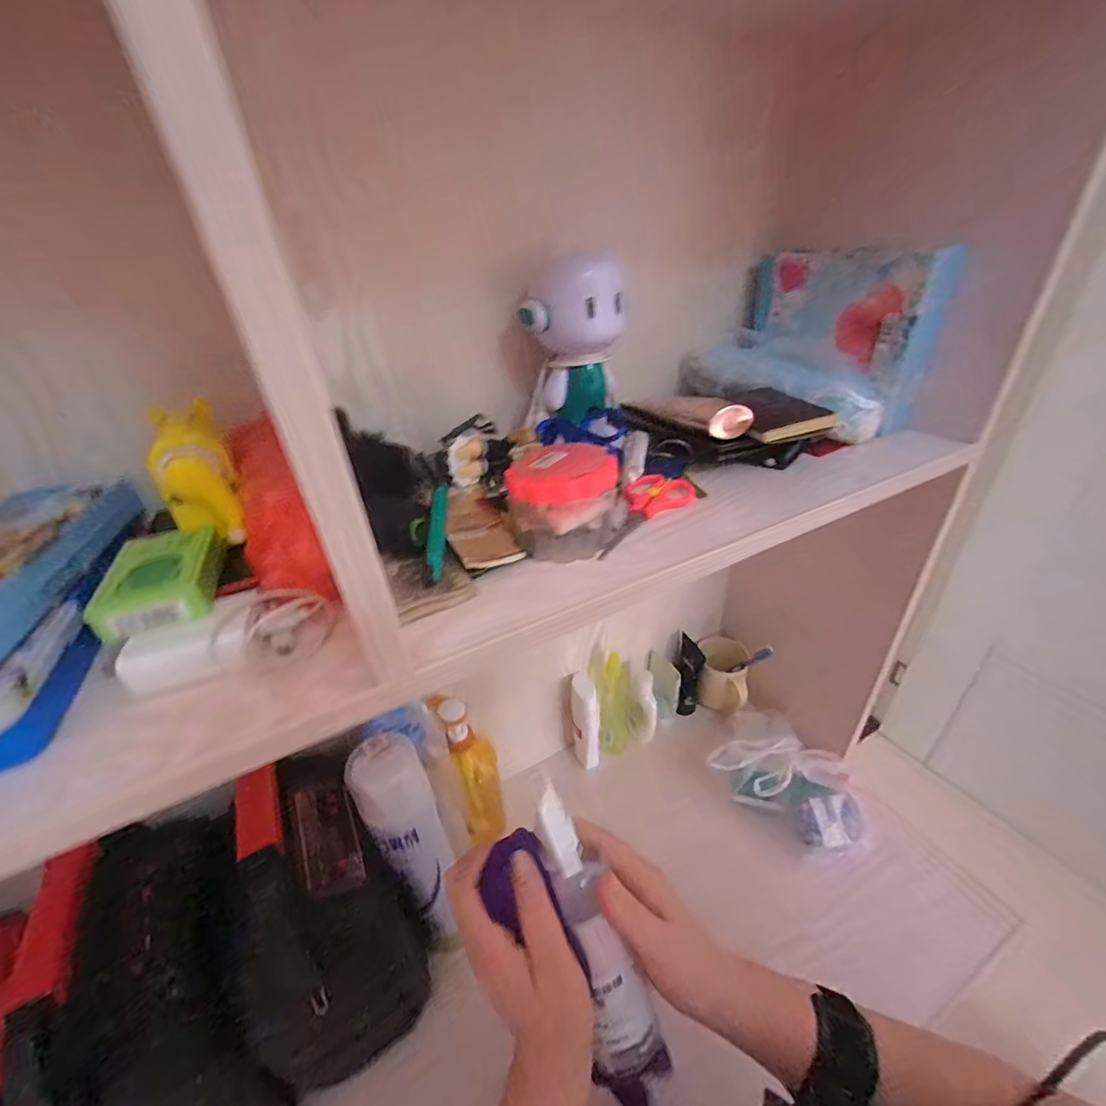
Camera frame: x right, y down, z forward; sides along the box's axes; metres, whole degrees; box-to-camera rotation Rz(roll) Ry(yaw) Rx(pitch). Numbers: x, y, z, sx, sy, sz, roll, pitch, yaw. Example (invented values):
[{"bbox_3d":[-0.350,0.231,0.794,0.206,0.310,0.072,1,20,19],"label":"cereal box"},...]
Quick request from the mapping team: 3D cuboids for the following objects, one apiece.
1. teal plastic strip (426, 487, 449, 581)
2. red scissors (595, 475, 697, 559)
[{"bbox_3d":[-0.079,-0.018,0.326,0.010,0.007,0.089,-6,49,-2],"label":"teal plastic strip"},{"bbox_3d":[0.067,-0.032,0.373,0.055,0.009,0.126,17,39,30],"label":"red scissors"}]

